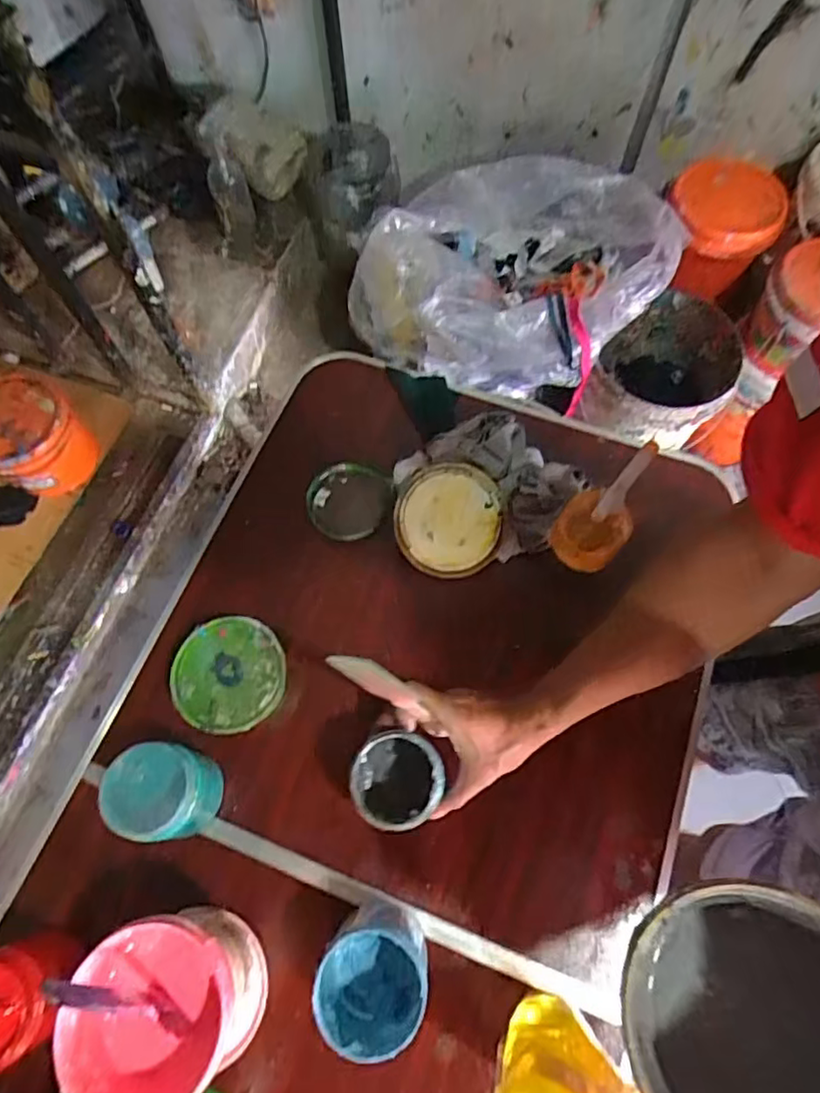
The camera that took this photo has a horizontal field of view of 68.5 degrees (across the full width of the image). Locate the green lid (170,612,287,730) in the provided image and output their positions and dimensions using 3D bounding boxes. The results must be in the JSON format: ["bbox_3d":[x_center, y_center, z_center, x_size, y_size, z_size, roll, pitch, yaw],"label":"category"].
[{"bbox_3d":[-0.185,0.128,0.612,0.112,0.012,0.112,0,68,1],"label":"green lid"}]

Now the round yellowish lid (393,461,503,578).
[{"bbox_3d":[0.045,-0.031,0.709,0.121,0.010,0.129,0,94,0],"label":"round yellowish lid"}]

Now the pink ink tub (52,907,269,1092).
[{"bbox_3d":[-0.199,0.382,0.508,0.132,0.128,0.131,-21,69,-7],"label":"pink ink tub"}]

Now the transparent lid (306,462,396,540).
[{"bbox_3d":[-0.072,-0.059,0.734,0.104,0.027,0.097,0,68,1],"label":"transparent lid"}]

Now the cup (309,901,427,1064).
[{"bbox_3d":[-0.032,0.371,0.527,0.090,0.102,0.089,0,68,1],"label":"cup"}]

